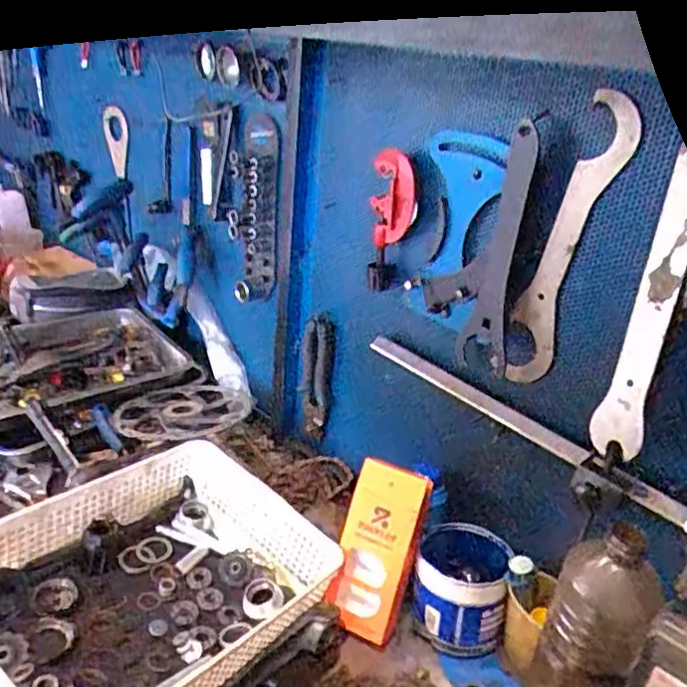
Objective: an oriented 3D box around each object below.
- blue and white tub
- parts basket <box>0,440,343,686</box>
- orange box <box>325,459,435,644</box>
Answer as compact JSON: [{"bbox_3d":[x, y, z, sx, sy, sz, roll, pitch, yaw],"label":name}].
[{"bbox_3d":[0.125,0.260,0.681,0.095,0.087,0.103,4,26,-2],"label":"blue and white tub"},{"bbox_3d":[-0.186,0.248,0.642,0.244,0.119,0.341,24,32,33],"label":"parts basket"},{"bbox_3d":[0.037,0.223,0.684,0.081,0.184,0.029,13,2,16],"label":"orange box"}]

